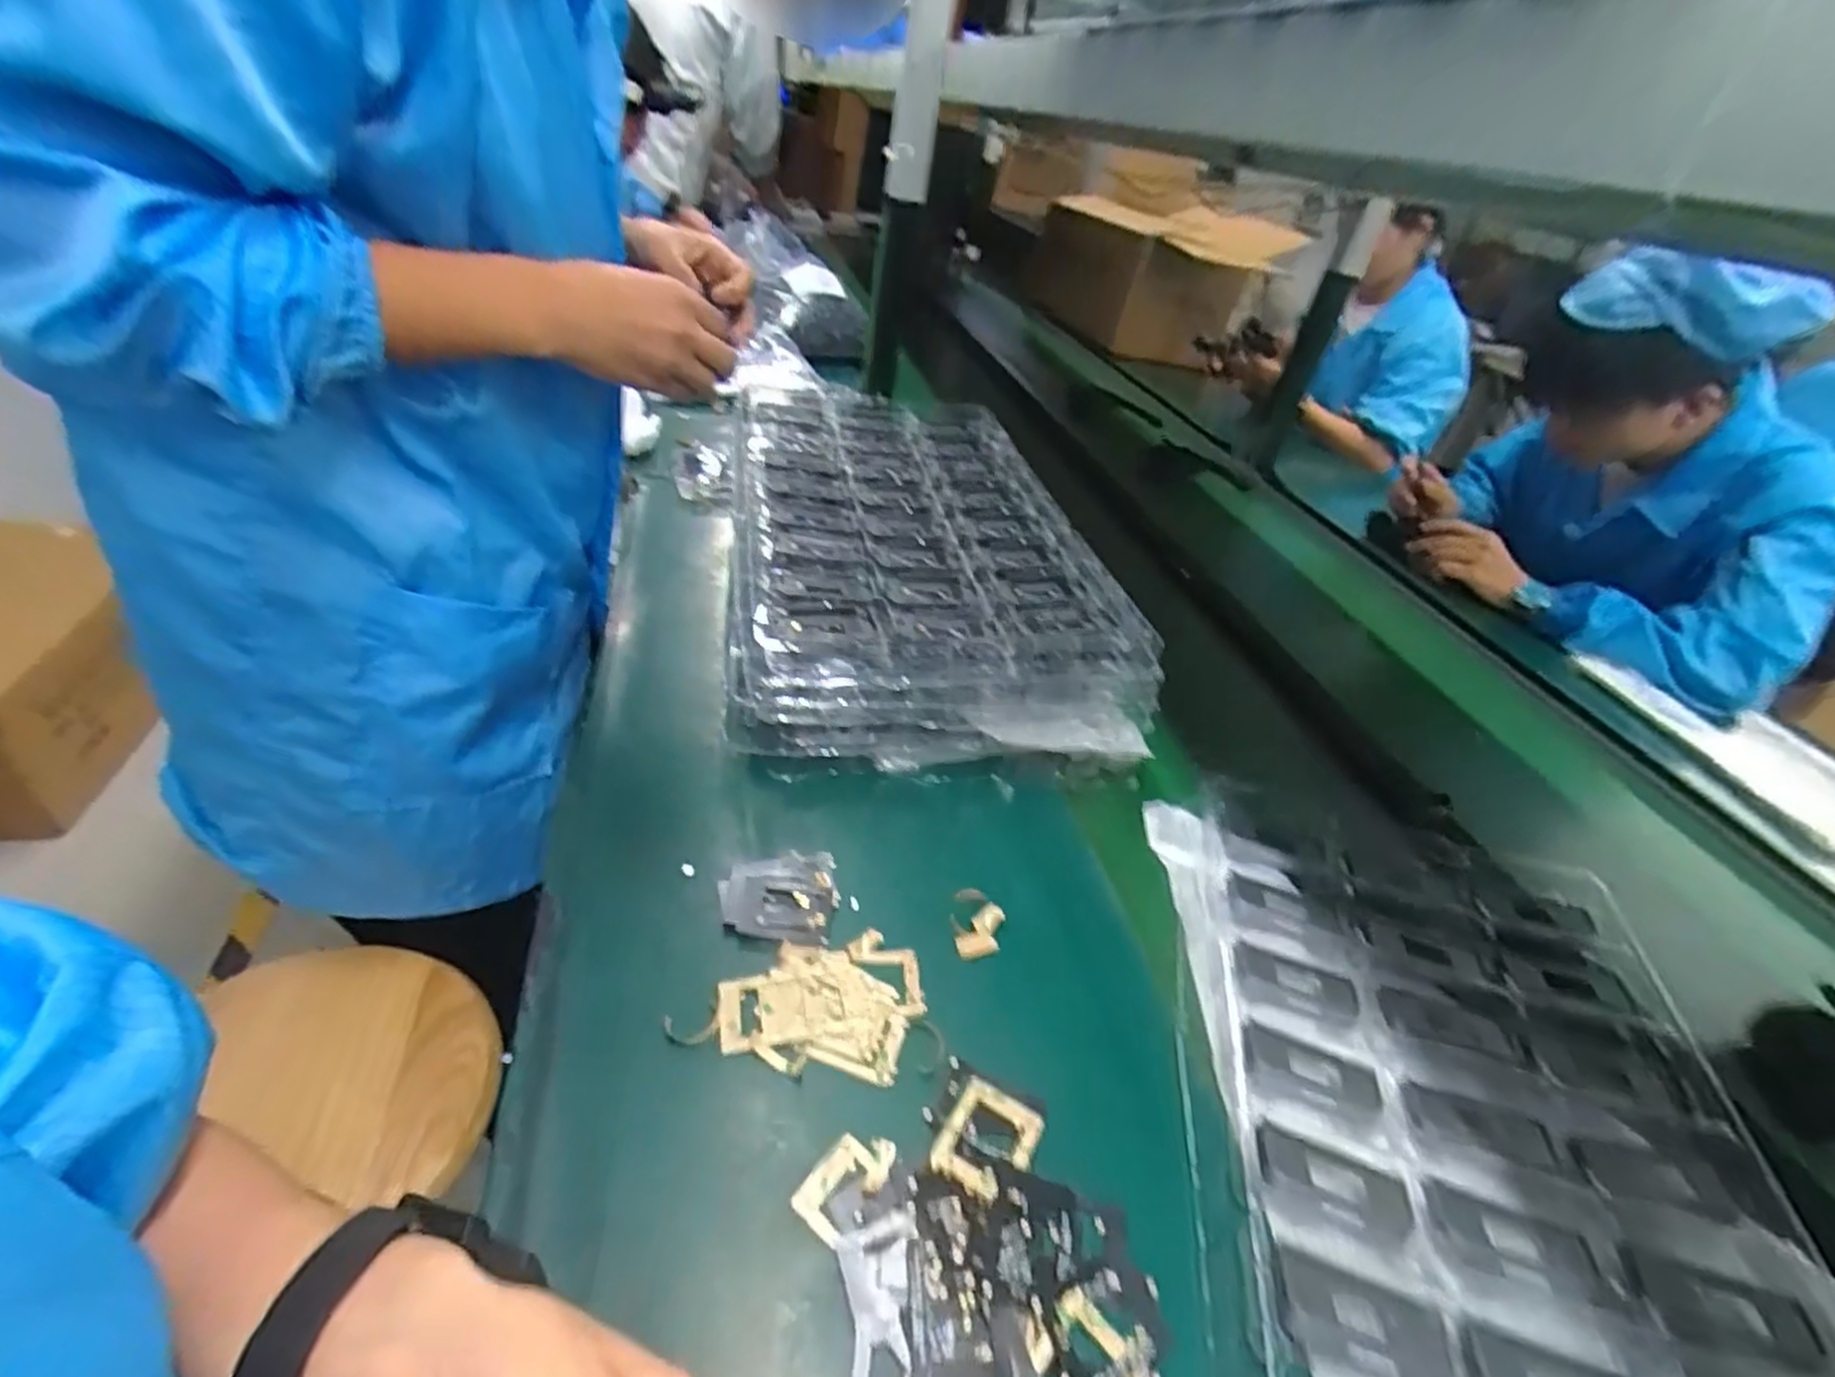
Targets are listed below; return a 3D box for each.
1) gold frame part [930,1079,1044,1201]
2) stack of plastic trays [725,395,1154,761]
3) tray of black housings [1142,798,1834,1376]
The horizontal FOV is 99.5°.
[{"bbox_3d":[0.035,0.219,0.378,0.043,0.006,0.053,24,38,16],"label":"gold frame part"},{"bbox_3d":[-0.017,-0.120,0.757,0.315,0.130,0.510,-1,38,-13],"label":"stack of plastic trays"},{"bbox_3d":[0.300,0.257,0.374,0.330,0.025,0.524,14,36,2],"label":"tray of black housings"}]

